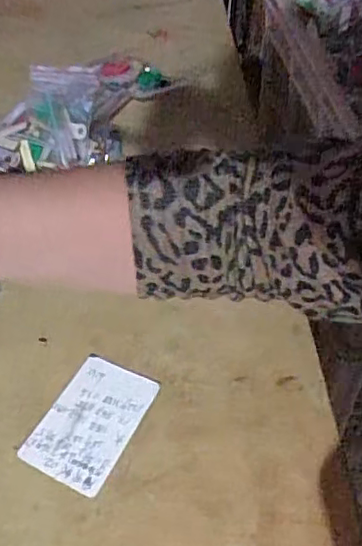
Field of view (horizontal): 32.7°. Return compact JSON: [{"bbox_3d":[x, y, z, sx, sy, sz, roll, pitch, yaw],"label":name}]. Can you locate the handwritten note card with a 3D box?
[{"bbox_3d":[-0.060,0.099,0.418,0.060,0.004,0.089,21,52,18],"label":"handwritten note card"}]

